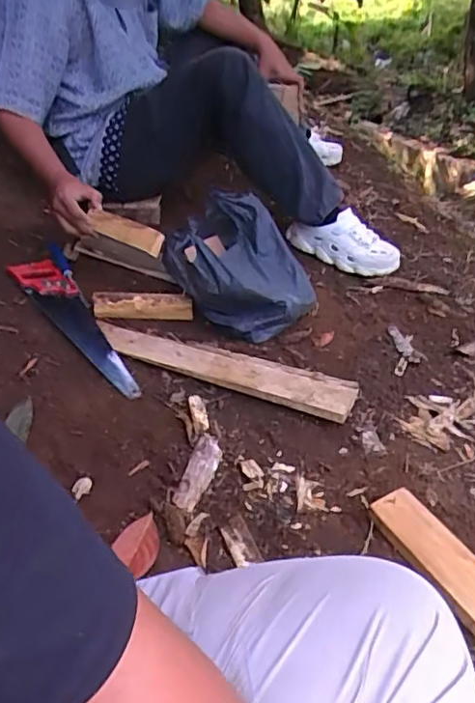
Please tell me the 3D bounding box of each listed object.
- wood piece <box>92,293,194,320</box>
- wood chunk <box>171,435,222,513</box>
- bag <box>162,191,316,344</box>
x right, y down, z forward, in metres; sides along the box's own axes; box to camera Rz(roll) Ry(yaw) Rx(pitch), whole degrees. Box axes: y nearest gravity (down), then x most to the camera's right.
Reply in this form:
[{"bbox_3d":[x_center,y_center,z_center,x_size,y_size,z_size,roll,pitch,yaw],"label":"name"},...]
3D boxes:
[{"bbox_3d":[-0.189,-0.094,1.184,0.202,0.035,0.041,3,38,6],"label":"wood piece"},{"bbox_3d":[-0.055,0.170,0.838,0.041,0.011,0.135,10,39,14],"label":"wood chunk"},{"bbox_3d":[-0.003,-0.176,1.176,0.311,0.176,0.212,30,48,33],"label":"bag"}]

